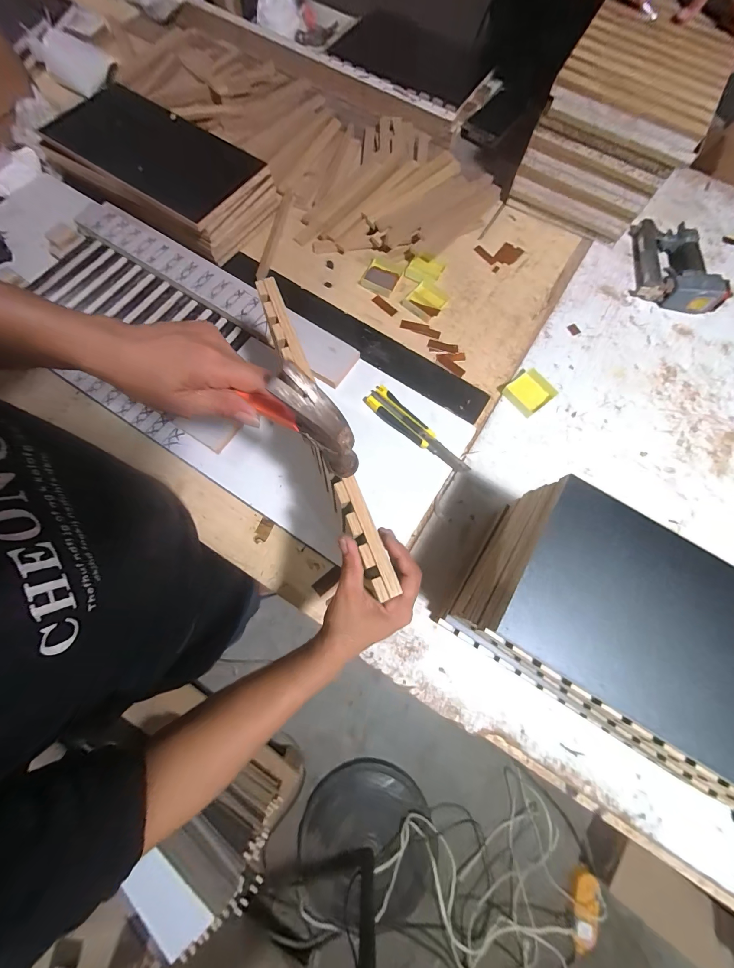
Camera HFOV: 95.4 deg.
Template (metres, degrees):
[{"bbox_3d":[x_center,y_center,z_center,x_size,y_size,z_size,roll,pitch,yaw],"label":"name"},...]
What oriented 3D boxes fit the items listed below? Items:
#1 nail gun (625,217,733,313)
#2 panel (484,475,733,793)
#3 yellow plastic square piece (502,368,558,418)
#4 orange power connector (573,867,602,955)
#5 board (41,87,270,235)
[{"bbox_3d":[0.593,-0.432,0.637,0.142,0.055,0.209,9,74,2],"label":"nail gun"},{"bbox_3d":[0.317,0.162,0.316,0.364,0.022,0.180,32,76,8],"label":"panel"},{"bbox_3d":[0.277,-0.156,0.572,0.073,0.015,0.065,-40,79,-11],"label":"yellow plastic square piece"},{"bbox_3d":[0.632,1.230,0.959,0.068,0.046,0.180,27,58,6],"label":"orange power connector"},{"bbox_3d":[-0.358,-0.567,0.574,0.326,0.023,0.177,33,74,3],"label":"board"}]

